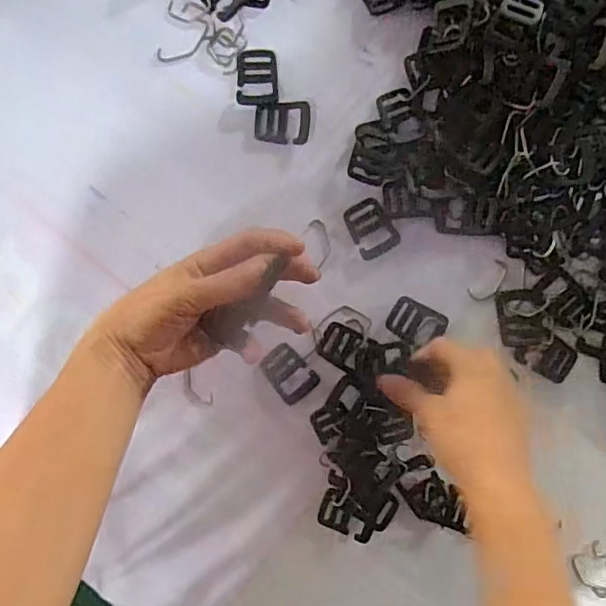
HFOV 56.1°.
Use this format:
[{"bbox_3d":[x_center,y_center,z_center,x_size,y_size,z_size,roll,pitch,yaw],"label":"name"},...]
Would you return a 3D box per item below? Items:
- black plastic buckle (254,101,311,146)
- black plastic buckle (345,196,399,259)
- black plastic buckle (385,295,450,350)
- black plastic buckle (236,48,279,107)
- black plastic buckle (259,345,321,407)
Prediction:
[{"bbox_3d":[-0.016,-0.140,0.439,0.042,0.005,0.032,5,91,2],"label":"black plastic buckle"},{"bbox_3d":[0.052,-0.057,0.436,0.032,0.004,0.043,-29,90,3],"label":"black plastic buckle"},{"bbox_3d":[0.087,0.016,0.436,0.043,0.004,0.032,27,92,2],"label":"black plastic buckle"},{"bbox_3d":[-0.035,-0.175,0.439,0.032,0.004,0.044,3,91,2],"label":"black plastic buckle"},{"bbox_3d":[-0.011,0.055,0.440,0.033,0.004,0.042,-40,89,2],"label":"black plastic buckle"}]

